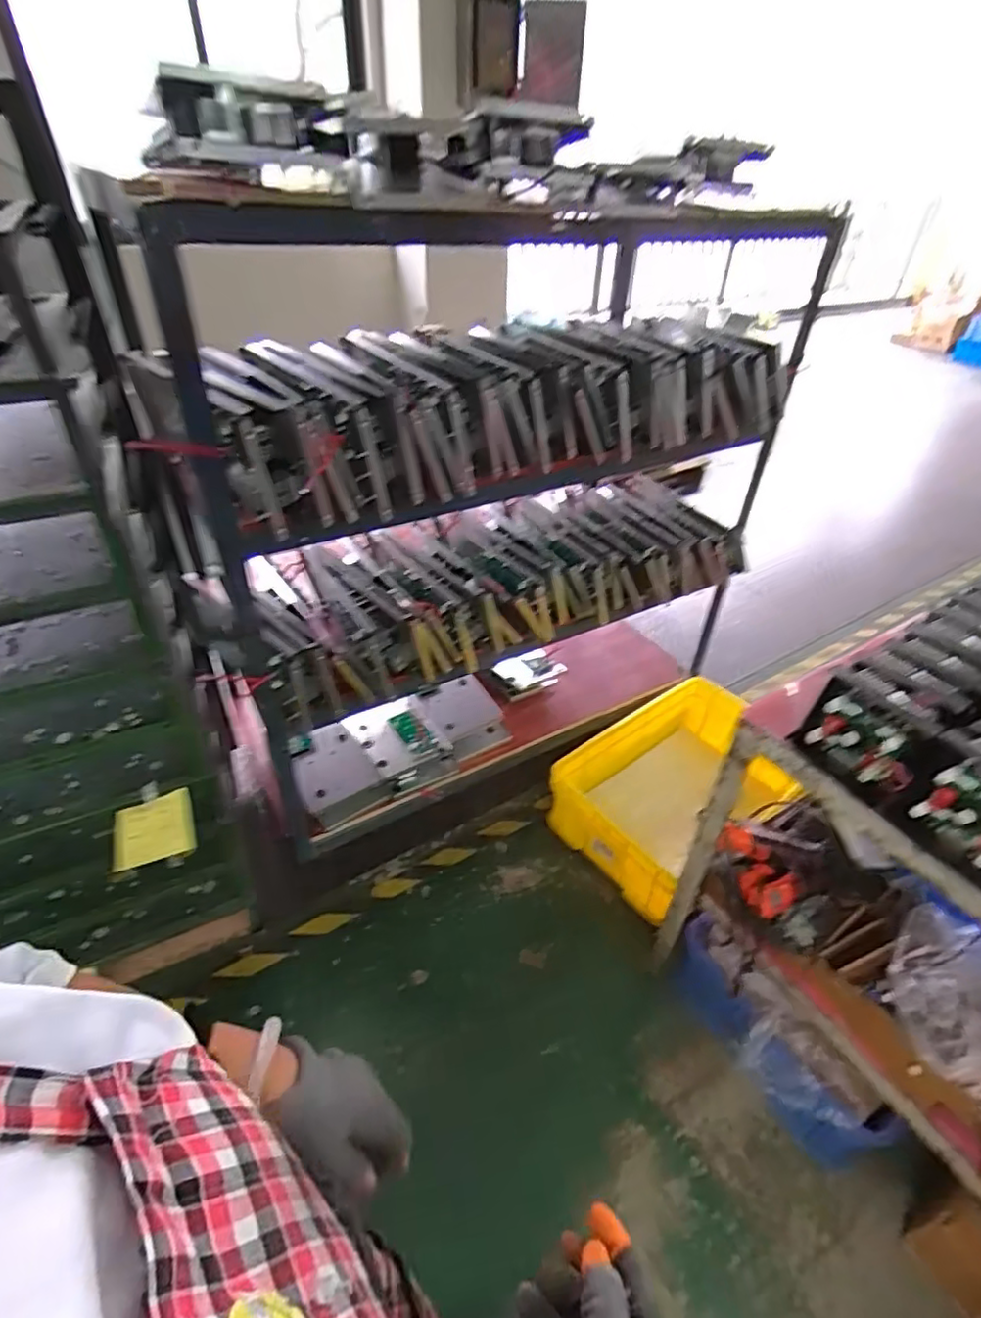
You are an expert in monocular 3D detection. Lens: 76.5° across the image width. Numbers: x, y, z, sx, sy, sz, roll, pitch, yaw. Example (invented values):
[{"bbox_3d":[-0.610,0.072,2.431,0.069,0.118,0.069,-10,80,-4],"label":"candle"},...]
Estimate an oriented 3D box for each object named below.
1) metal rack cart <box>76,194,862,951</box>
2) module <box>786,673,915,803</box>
[{"bbox_3d":[0.017,-0.190,1.368,1.263,1.313,0.436,-17,43,-20],"label":"metal rack cart"},{"bbox_3d":[0.454,0.107,0.774,0.027,0.098,0.134,1,35,-38],"label":"module"}]

